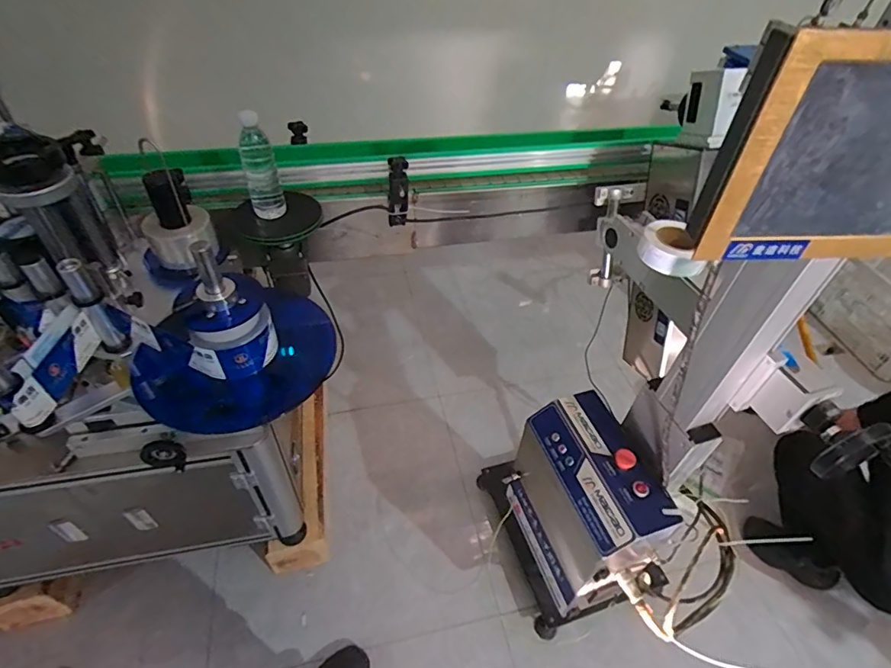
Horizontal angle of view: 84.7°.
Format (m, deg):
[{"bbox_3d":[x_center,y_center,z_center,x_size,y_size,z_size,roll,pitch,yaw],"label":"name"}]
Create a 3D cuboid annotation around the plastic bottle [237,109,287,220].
[{"bbox_3d":[-0.360,-0.324,0.946,0.061,0.192,0.061,-14,49,-16],"label":"plastic bottle"}]

